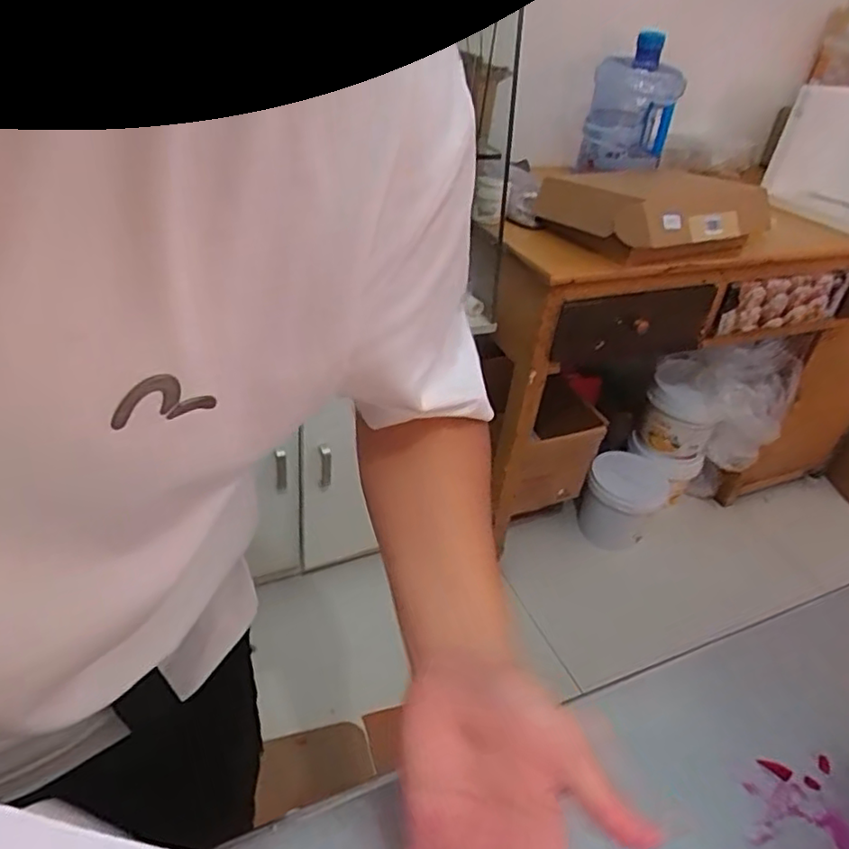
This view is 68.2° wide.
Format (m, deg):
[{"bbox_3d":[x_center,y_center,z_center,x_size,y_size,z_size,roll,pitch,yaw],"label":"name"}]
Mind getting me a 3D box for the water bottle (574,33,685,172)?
[{"bbox_3d":[0.410,-0.623,1.236,0.156,0.238,0.159,17,37,12],"label":"water bottle"}]

